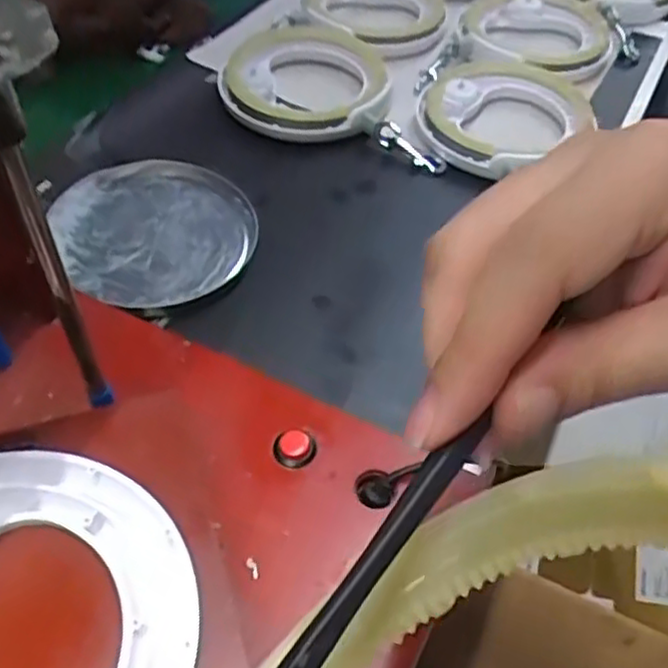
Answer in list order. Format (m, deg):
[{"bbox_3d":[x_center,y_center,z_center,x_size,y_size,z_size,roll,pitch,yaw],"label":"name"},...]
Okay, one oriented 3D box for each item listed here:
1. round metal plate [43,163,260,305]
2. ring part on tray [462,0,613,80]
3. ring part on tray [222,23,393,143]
[{"bbox_3d":[-0.113,-0.068,0.453,0.122,0.013,0.122,2,52,-2],"label":"round metal plate"},{"bbox_3d":[0.175,-0.261,0.603,0.121,0.021,0.132,16,53,9],"label":"ring part on tray"},{"bbox_3d":[-0.022,-0.199,0.546,0.125,0.031,0.118,8,52,3],"label":"ring part on tray"}]

